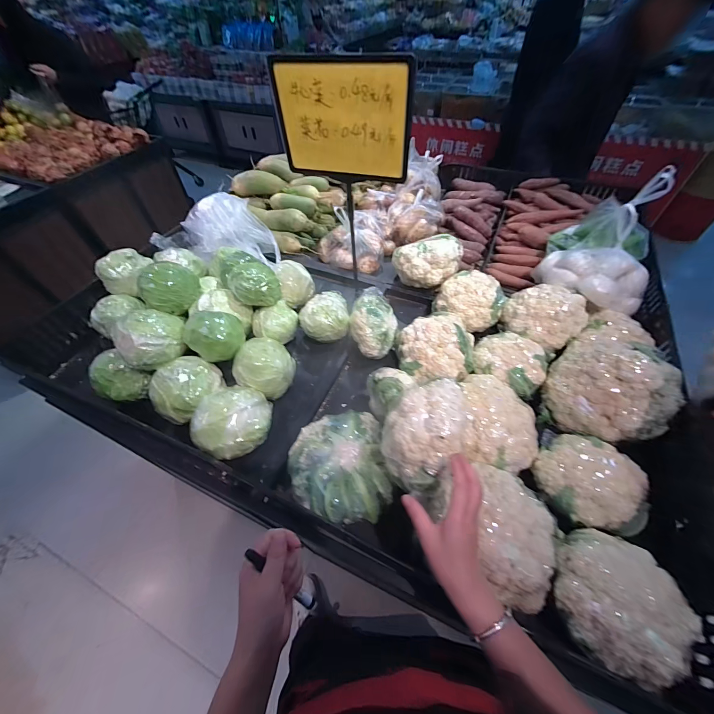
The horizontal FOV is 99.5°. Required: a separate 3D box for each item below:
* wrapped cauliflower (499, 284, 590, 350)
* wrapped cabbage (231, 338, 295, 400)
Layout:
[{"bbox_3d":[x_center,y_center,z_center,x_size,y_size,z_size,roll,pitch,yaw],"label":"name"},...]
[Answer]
[{"bbox_3d":[0.519,-0.121,0.848,0.157,0.111,0.199,-35,59,-22],"label":"wrapped cauliflower"},{"bbox_3d":[-0.243,0.025,0.793,0.146,0.120,0.134,-1,53,1],"label":"wrapped cabbage"}]

